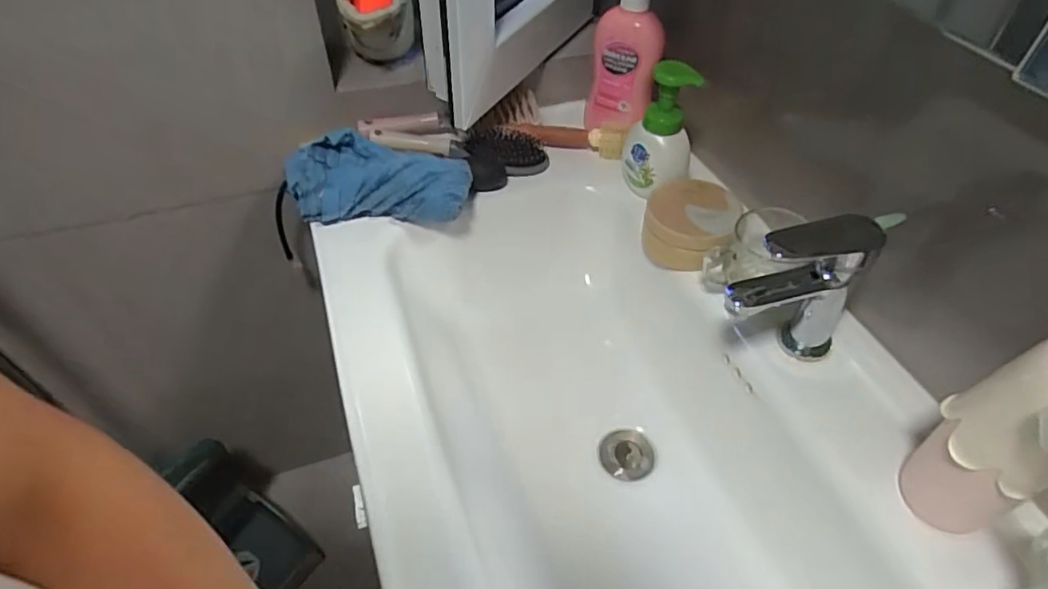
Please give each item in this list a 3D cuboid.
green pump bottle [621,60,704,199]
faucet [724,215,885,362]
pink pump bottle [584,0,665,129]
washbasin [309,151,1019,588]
[{"bbox_3d":[0.160,-0.190,0.698,0.077,0.152,0.058,8,47,6],"label":"green pump bottle"},{"bbox_3d":[0.237,0.010,0.539,0.129,0.159,0.050,-18,50,-17],"label":"faucet"},{"bbox_3d":[0.128,-0.303,0.747,0.086,0.204,0.052,9,48,7],"label":"pink pump bottle"},{"bbox_3d":[0.100,0.207,0.547,0.445,0.154,0.853,-20,50,-18],"label":"washbasin"}]

